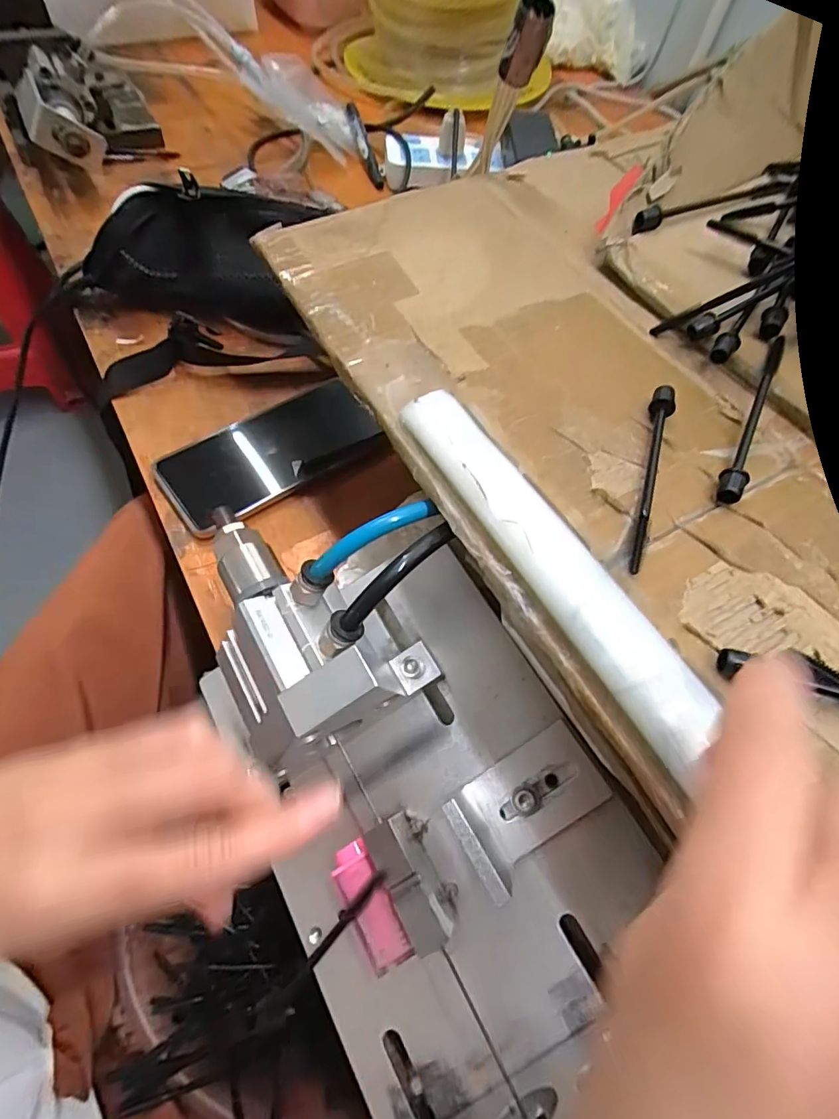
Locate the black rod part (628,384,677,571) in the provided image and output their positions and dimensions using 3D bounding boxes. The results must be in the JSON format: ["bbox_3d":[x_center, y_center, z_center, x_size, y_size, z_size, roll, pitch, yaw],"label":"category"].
[{"bbox_3d":[0.099,-0.036,0.218,0.010,0.008,0.099,18,58,4],"label":"black rod part"}]

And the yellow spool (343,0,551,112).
[{"bbox_3d":[0.048,-0.748,0.700,0.260,0.155,0.272,0,61,0],"label":"yellow spool"}]

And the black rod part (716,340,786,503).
[{"bbox_3d":[0.152,-0.064,0.233,0.011,0.013,0.098,29,60,10],"label":"black rod part"}]

